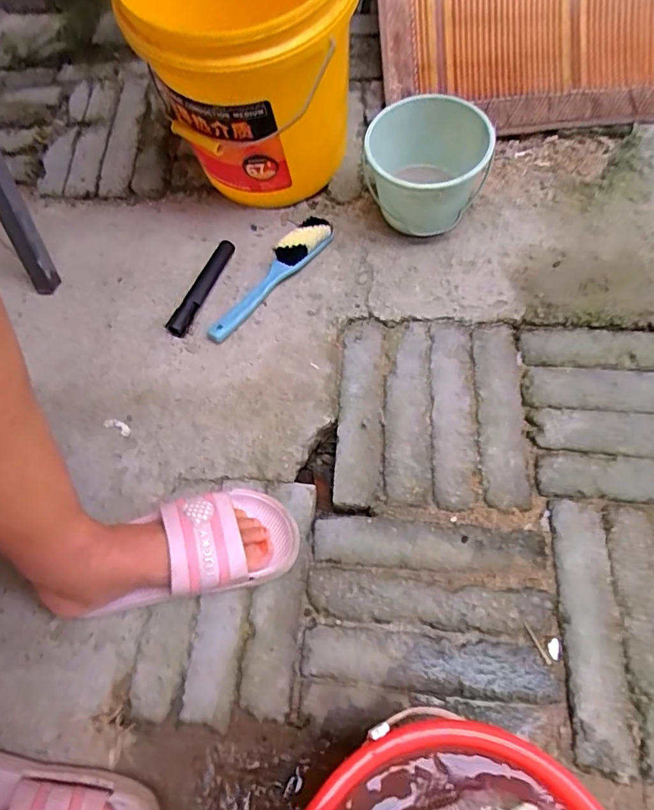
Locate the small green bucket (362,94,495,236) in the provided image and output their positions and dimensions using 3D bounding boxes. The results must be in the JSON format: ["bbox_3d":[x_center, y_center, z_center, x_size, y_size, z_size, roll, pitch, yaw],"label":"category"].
[{"bbox_3d":[0.124,-0.298,0.641,0.149,0.117,0.138,-1,63,2],"label":"small green bucket"}]

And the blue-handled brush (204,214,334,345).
[{"bbox_3d":[-0.074,-0.167,0.644,0.047,0.027,0.226,33,69,17],"label":"blue-handled brush"}]

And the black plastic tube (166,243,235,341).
[{"bbox_3d":[-0.166,-0.158,0.651,0.029,0.020,0.156,18,65,11],"label":"black plastic tube"}]

